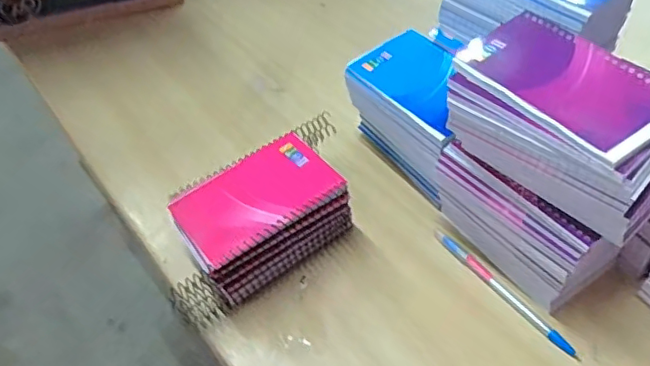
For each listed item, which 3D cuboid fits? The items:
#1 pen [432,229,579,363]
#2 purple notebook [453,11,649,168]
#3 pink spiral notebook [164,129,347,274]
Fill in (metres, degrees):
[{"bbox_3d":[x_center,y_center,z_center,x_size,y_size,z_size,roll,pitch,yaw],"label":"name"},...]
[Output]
[{"bbox_3d":[0.144,0.088,0.468,0.011,0.005,0.145,-31,53,-20],"label":"pen"},{"bbox_3d":[0.158,-0.070,0.378,0.084,0.008,0.134,-32,53,-20],"label":"purple notebook"},{"bbox_3d":[-0.058,0.011,0.486,0.136,0.015,0.085,-32,54,-20],"label":"pink spiral notebook"}]

